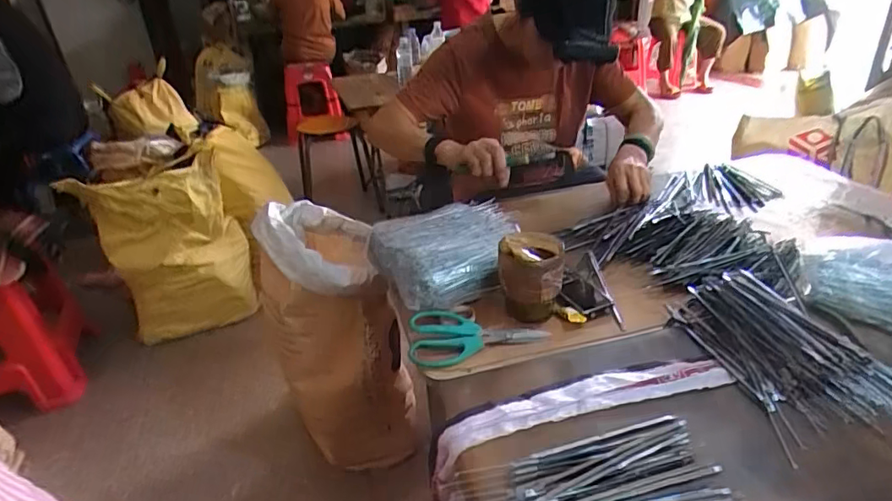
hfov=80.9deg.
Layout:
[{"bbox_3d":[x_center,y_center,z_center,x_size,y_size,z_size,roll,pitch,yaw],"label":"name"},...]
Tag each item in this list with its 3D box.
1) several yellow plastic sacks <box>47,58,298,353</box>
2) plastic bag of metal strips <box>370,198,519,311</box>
[{"bbox_3d":[-0.805,-0.133,1.661,0.371,0.699,0.528,1,30,8],"label":"several yellow plastic sacks"},{"bbox_3d":[0.009,-0.005,0.830,0.233,0.058,0.212,-14,31,-18],"label":"plastic bag of metal strips"}]

